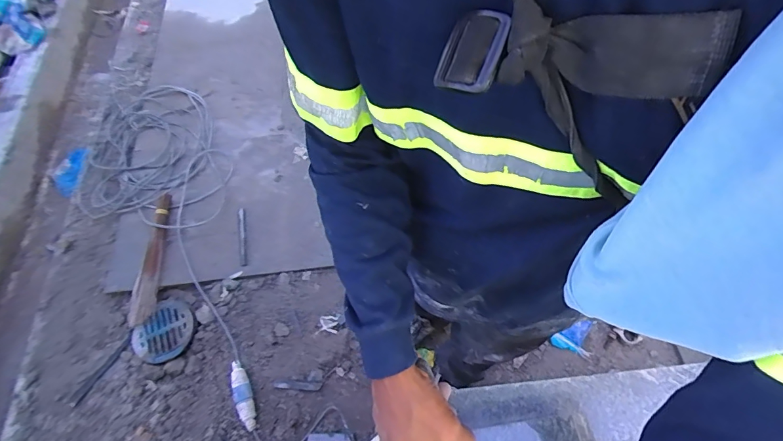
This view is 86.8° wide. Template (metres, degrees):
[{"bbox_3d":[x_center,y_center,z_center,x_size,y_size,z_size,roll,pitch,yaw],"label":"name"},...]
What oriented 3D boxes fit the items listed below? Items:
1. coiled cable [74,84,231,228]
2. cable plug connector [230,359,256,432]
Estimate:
[{"bbox_3d":[-0.916,-0.280,1.606,0.622,0.050,0.609,-1,66,2],"label":"coiled cable"},{"bbox_3d":[-0.431,0.505,1.201,0.047,0.039,0.194,-21,63,-8],"label":"cable plug connector"}]

